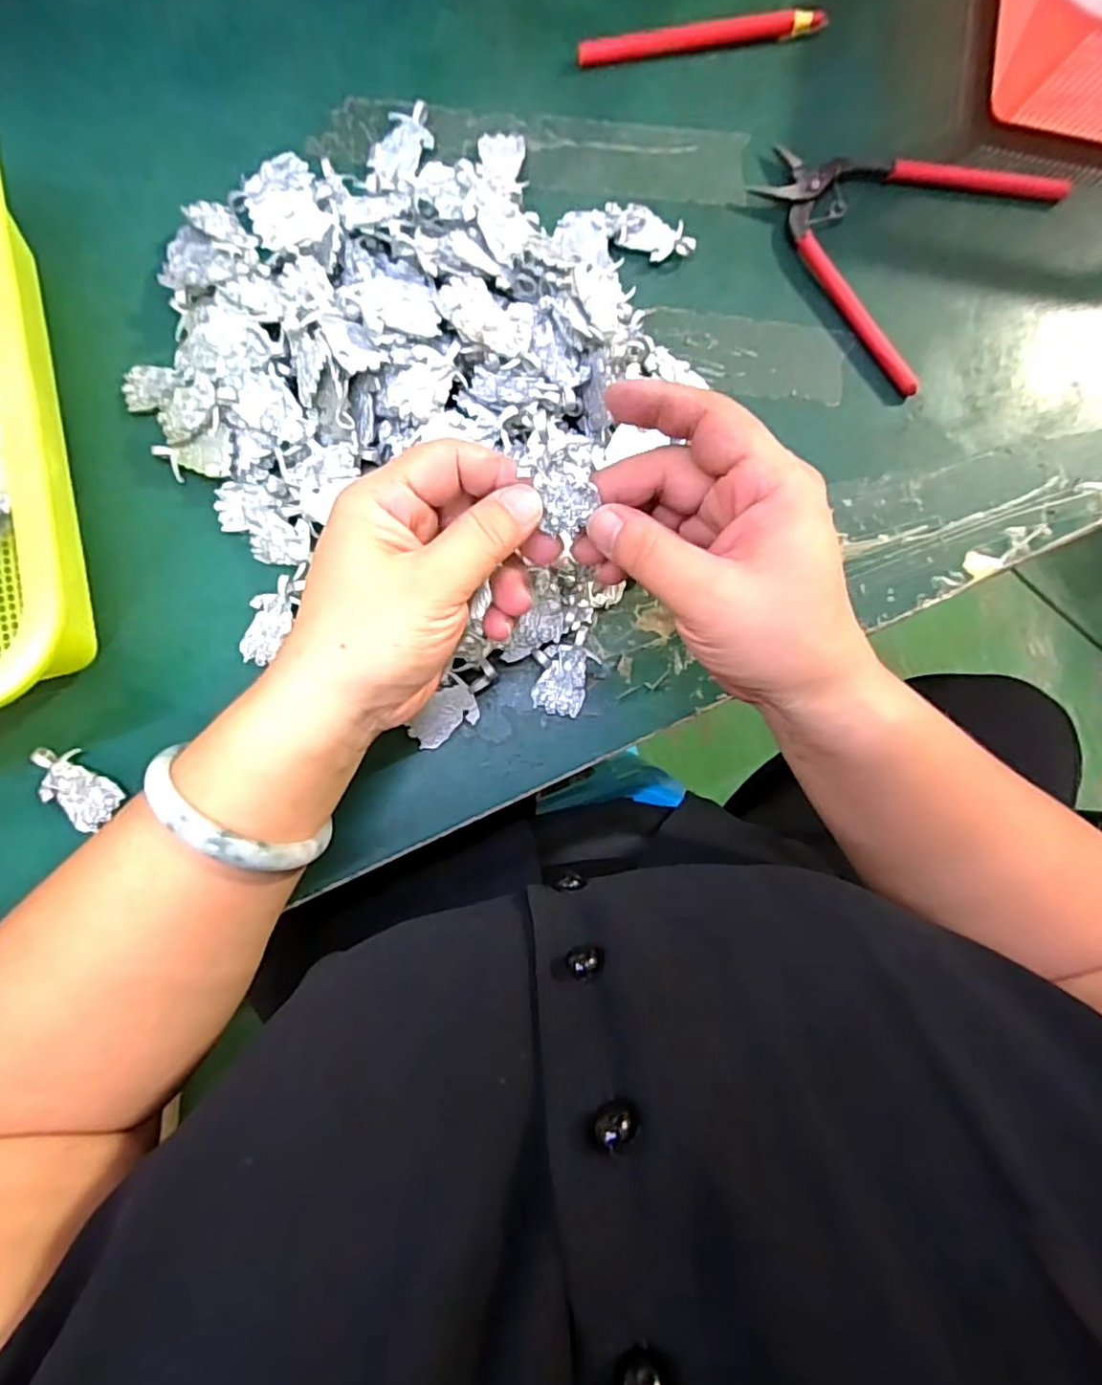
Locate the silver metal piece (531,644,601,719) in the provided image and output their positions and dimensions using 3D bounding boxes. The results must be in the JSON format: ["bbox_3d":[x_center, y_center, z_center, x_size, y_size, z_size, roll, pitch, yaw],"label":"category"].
[{"bbox_3d":[0.006,-0.006,0.300,0.024,0.006,0.033,19,82,-1],"label":"silver metal piece"}]

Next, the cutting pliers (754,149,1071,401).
[{"bbox_3d":[0.203,-0.254,0.341,0.146,0.010,0.143,-34,86,-7],"label":"cutting pliers"}]

